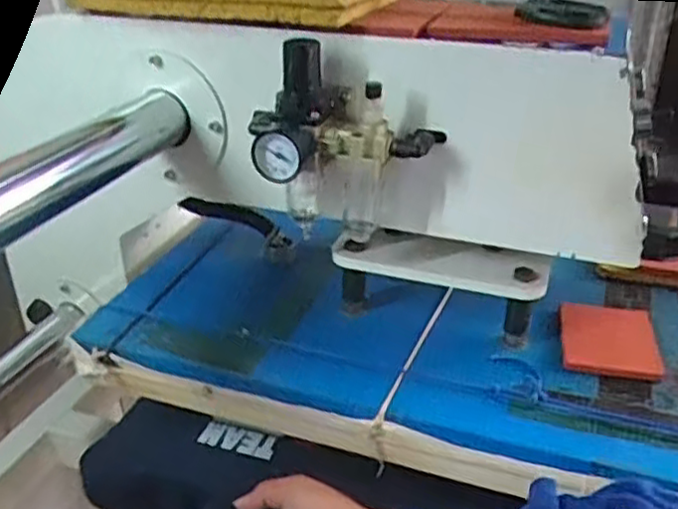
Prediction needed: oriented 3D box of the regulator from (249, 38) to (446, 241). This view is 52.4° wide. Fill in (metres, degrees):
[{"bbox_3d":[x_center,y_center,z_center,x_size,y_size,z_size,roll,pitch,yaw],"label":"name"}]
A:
[{"bbox_3d":[0.002,-0.084,0.530,0.133,0.149,0.068,-4,29,-7],"label":"regulator"}]

